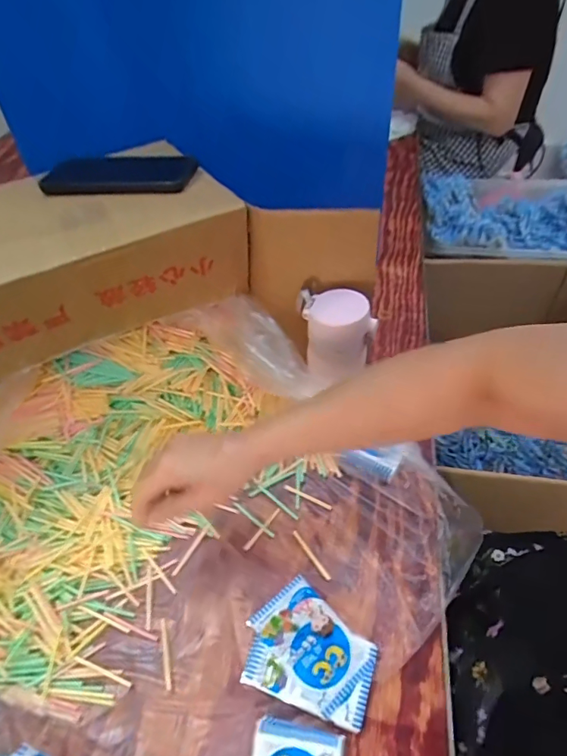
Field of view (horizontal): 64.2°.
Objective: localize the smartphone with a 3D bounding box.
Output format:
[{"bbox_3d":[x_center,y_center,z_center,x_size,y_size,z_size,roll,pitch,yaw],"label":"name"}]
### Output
[{"bbox_3d":[-0.183,-0.231,0.511,0.166,0.013,0.084,6,50,8],"label":"smartphone"}]

